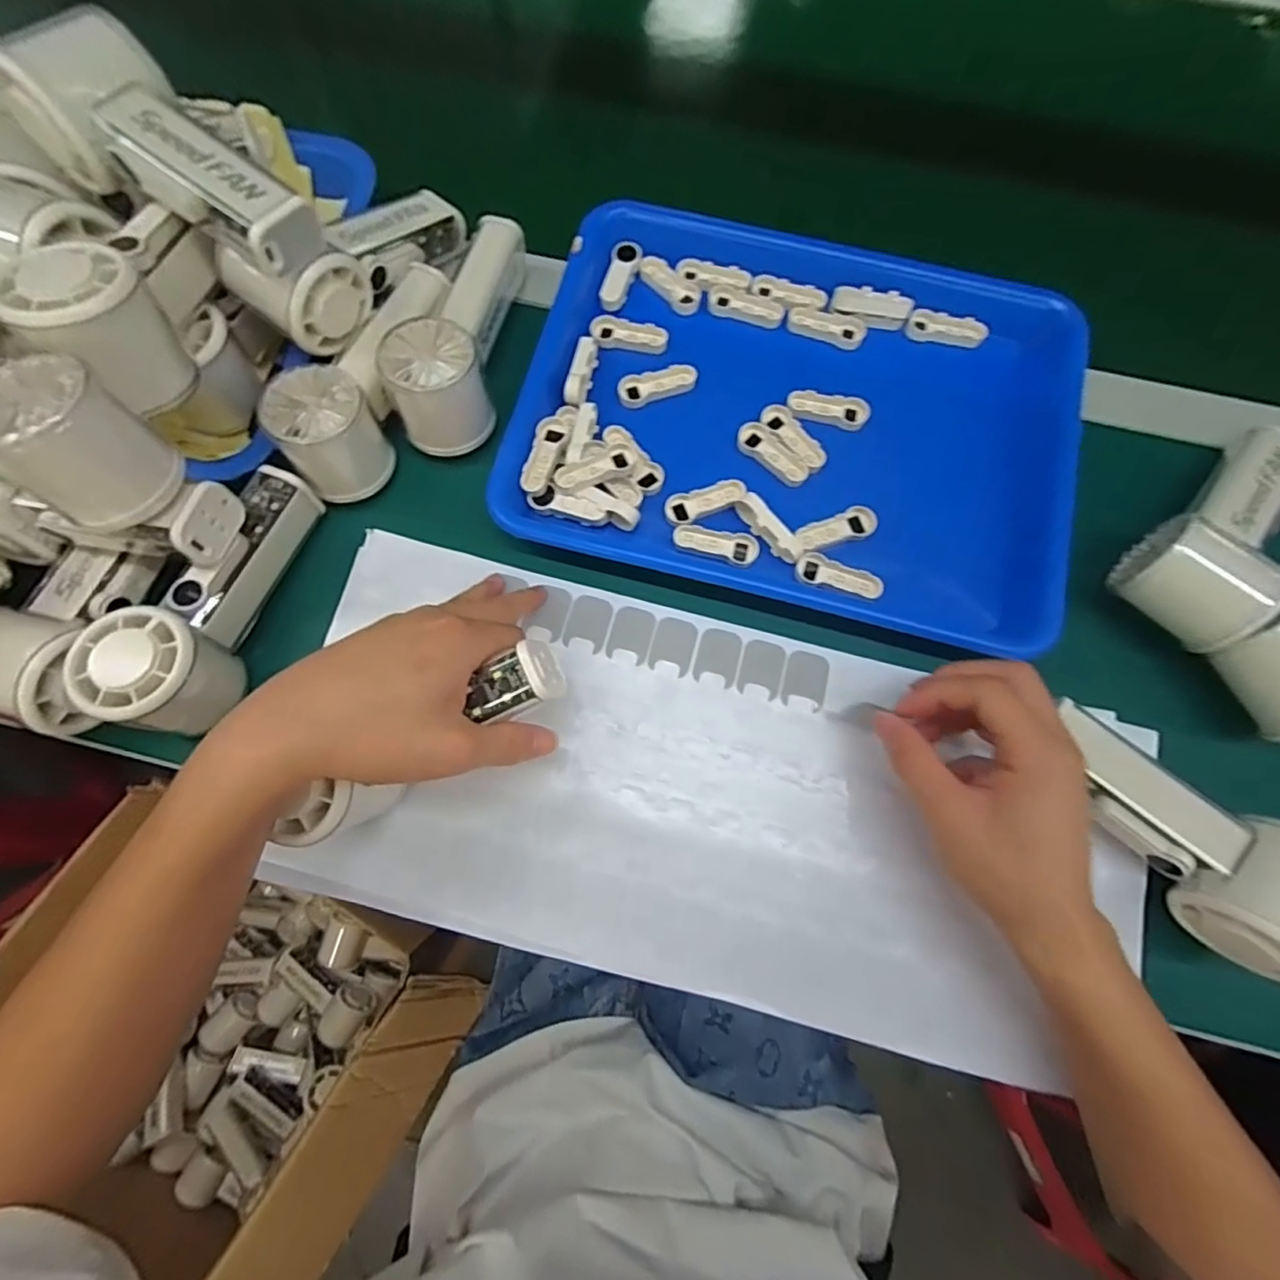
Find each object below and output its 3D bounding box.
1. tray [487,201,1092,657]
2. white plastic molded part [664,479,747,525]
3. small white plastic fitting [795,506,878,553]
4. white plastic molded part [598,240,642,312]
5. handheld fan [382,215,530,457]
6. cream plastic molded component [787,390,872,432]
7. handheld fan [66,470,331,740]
[{"bbox_3d":[0.098,-0.148,0.373,0.326,0.026,0.247,14,78,5],"label":"tray"},{"bbox_3d":[0.040,-0.087,0.369,0.051,0.004,0.019,-23,78,-3],"label":"white plastic molded part"},{"bbox_3d":[0.118,-0.066,0.362,0.053,0.009,0.020,-23,78,-4],"label":"small white plastic fitting"},{"bbox_3d":[-0.013,-0.249,0.409,0.018,0.009,0.050,14,78,5],"label":"white plastic molded part"},{"bbox_3d":[-0.113,-0.199,0.374,0.055,0.057,0.156,9,78,2],"label":"handheld fan"},{"bbox_3d":[0.121,-0.149,0.382,0.052,0.004,0.021,16,78,5],"label":"cream plastic molded component"},{"bbox_3d":[-0.239,-0.028,0.326,0.058,0.065,0.154,15,78,5],"label":"handheld fan"}]

